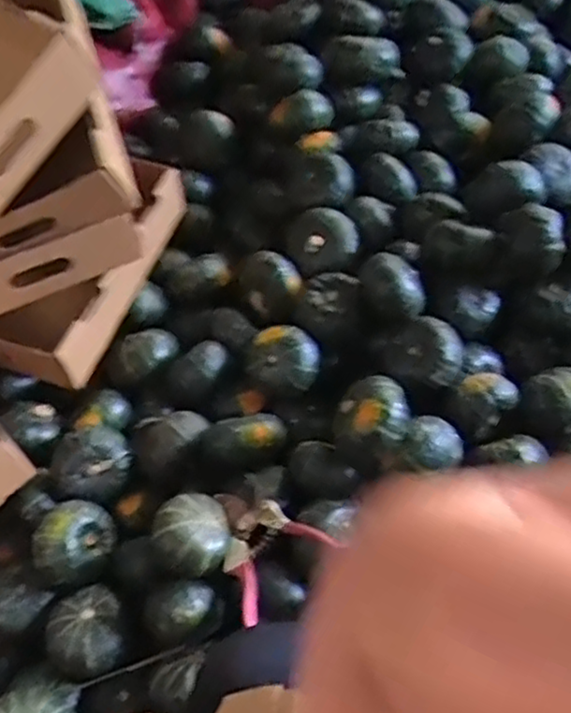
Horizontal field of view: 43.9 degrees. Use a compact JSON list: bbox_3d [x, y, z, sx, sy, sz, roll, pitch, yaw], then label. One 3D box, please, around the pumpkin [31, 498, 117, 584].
[{"bbox_3d":[-0.256,0.217,0.859,0.093,0.075,0.078,-17,43,-18],"label":"pumpkin"}]

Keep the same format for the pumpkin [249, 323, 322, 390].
[{"bbox_3d":[0.000,0.002,0.936,0.089,0.064,0.070,32,50,33],"label":"pumpkin"}]

